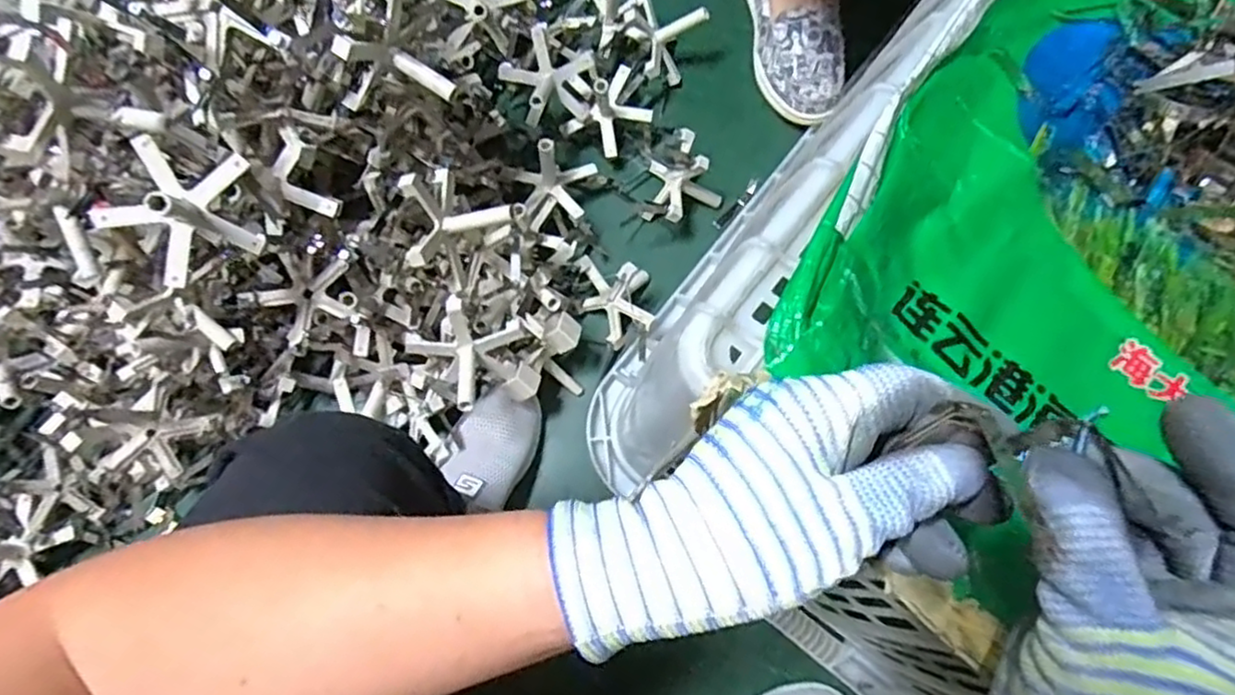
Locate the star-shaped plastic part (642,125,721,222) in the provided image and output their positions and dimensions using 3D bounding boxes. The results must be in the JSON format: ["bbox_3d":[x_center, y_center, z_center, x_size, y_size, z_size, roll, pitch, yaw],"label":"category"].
[{"bbox_3d":[0.068,-0.194,0.775,0.084,0.091,0.090,-33,79,-8],"label":"star-shaped plastic part"}]

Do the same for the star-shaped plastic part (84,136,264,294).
[{"bbox_3d":[-0.313,-0.101,0.481,0.105,0.069,0.108,-47,111,-6],"label":"star-shaped plastic part"}]

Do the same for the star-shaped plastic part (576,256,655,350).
[{"bbox_3d":[-0.003,-0.053,0.738,0.078,0.072,0.093,-4,77,-1],"label":"star-shaped plastic part"}]

